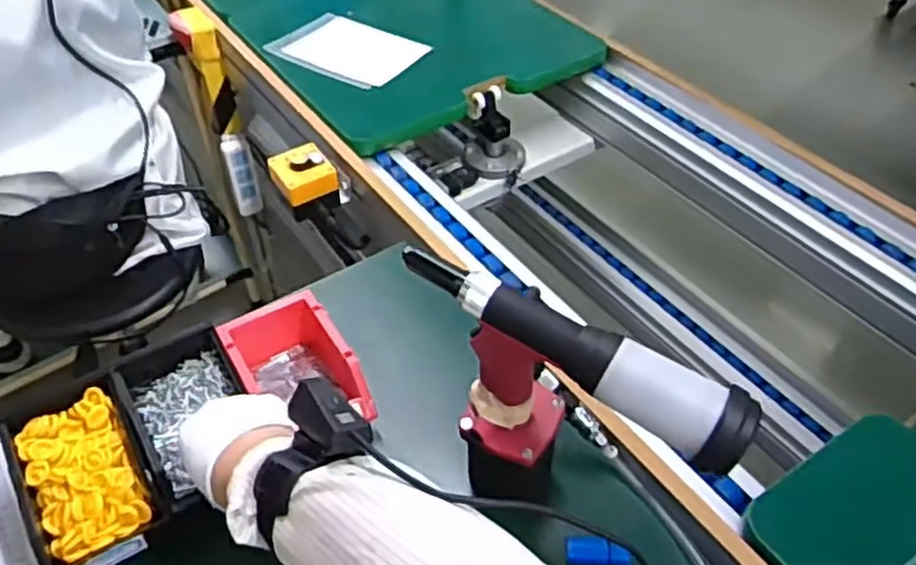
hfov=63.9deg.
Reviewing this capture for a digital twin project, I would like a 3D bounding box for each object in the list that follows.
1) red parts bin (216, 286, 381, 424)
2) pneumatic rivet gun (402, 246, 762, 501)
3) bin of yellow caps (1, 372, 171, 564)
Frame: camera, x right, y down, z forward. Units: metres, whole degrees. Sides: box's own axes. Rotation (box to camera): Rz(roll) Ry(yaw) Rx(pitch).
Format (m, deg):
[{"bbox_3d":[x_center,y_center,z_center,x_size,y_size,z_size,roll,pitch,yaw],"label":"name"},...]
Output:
[{"bbox_3d":[-0.167,0.097,0.763,0.106,0.075,0.161,-25,51,-22],"label":"red parts bin"},{"bbox_3d":[0.080,0.112,0.615,0.277,0.230,0.097,34,55,29],"label":"pneumatic rivet gun"},{"bbox_3d":[-0.340,0.177,0.681,0.105,0.061,0.182,-24,50,-21],"label":"bin of yellow caps"}]

